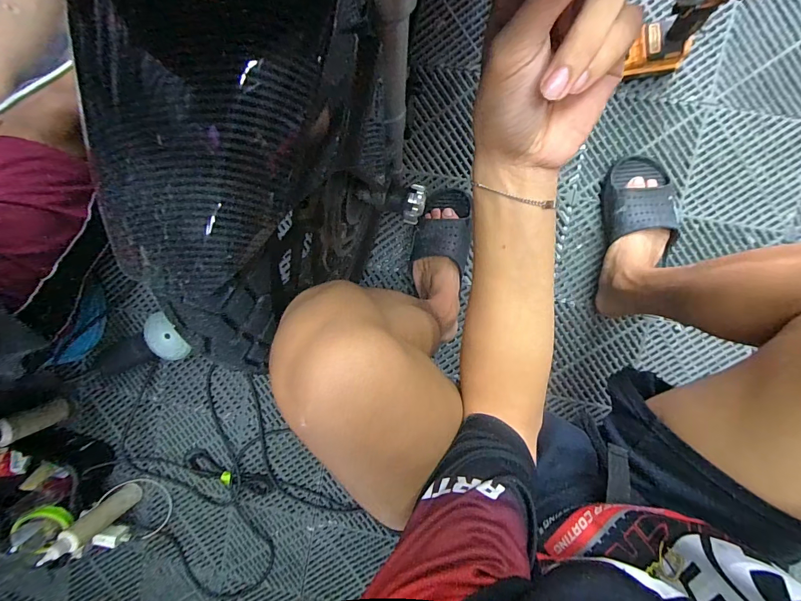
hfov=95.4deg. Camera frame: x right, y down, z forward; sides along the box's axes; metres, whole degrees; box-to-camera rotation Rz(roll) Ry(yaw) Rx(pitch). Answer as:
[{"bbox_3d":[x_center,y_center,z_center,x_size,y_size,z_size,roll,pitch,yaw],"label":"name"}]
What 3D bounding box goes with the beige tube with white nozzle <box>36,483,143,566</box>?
[{"bbox_3d":[-0.624,0.455,0.757,0.051,0.186,0.050,-32,93,8],"label":"beige tube with white nozzle"}]

